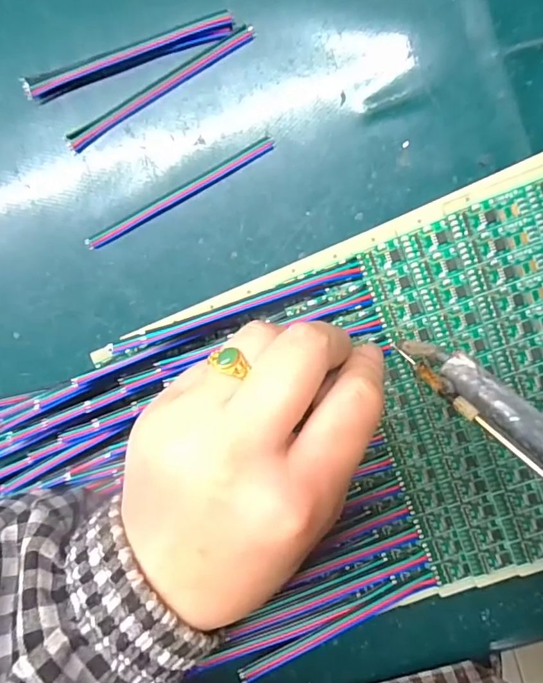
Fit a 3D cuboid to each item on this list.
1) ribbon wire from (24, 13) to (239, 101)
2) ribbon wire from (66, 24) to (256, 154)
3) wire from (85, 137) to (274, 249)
[{"bbox_3d":[-0.065,-0.130,0.217,0.097,0.007,0.012,-17,96,3],"label":"ribbon wire"},{"bbox_3d":[-0.052,-0.116,0.220,0.096,0.004,0.011,-30,95,5],"label":"ribbon wire"},{"bbox_3d":[-0.043,-0.069,0.223,0.097,0.004,0.006,-28,95,4],"label":"wire"}]

